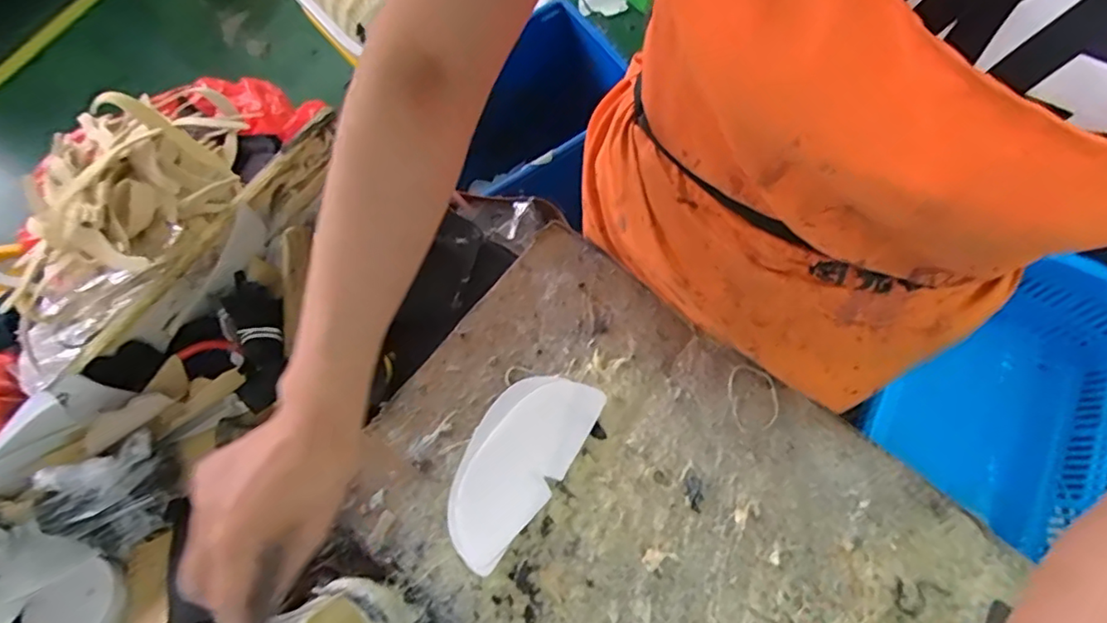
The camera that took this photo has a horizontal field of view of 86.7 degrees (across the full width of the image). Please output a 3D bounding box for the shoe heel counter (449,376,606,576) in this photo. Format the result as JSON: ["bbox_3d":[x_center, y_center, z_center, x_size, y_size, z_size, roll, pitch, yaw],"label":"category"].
[{"bbox_3d":[-0.032,0.123,0.486,0.080,0.016,0.164,30,75,10],"label":"shoe heel counter"}]

